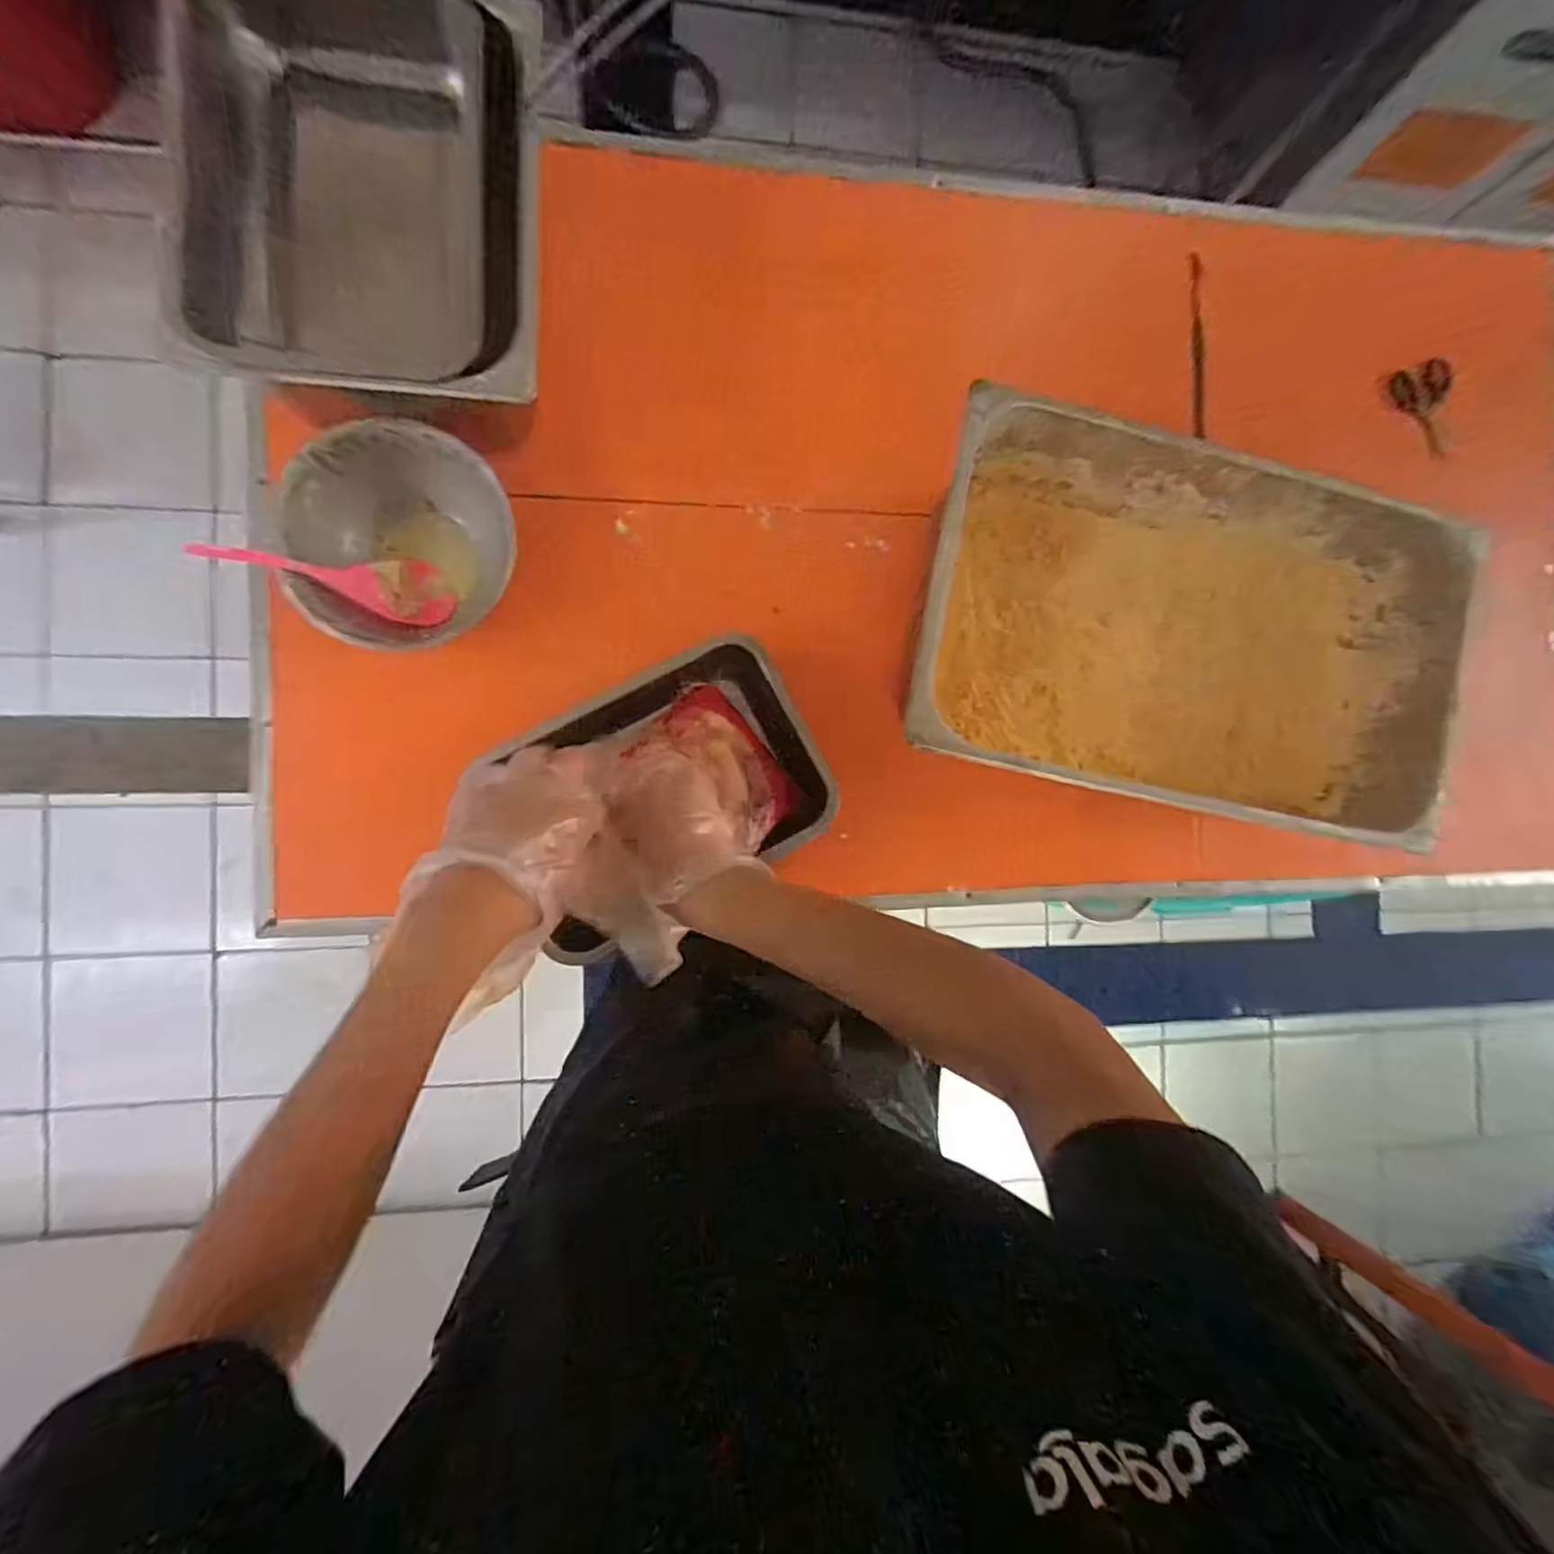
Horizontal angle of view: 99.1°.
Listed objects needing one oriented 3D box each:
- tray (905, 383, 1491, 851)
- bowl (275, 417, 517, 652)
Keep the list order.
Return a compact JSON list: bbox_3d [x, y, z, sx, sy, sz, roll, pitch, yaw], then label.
[{"bbox_3d":[0.399,-0.153,0.663,0.543,0.147,0.303,10,88,-8],"label":"tray"},{"bbox_3d":[-0.340,-0.211,0.610,0.163,0.097,0.193,31,85,-7],"label":"bowl"}]

